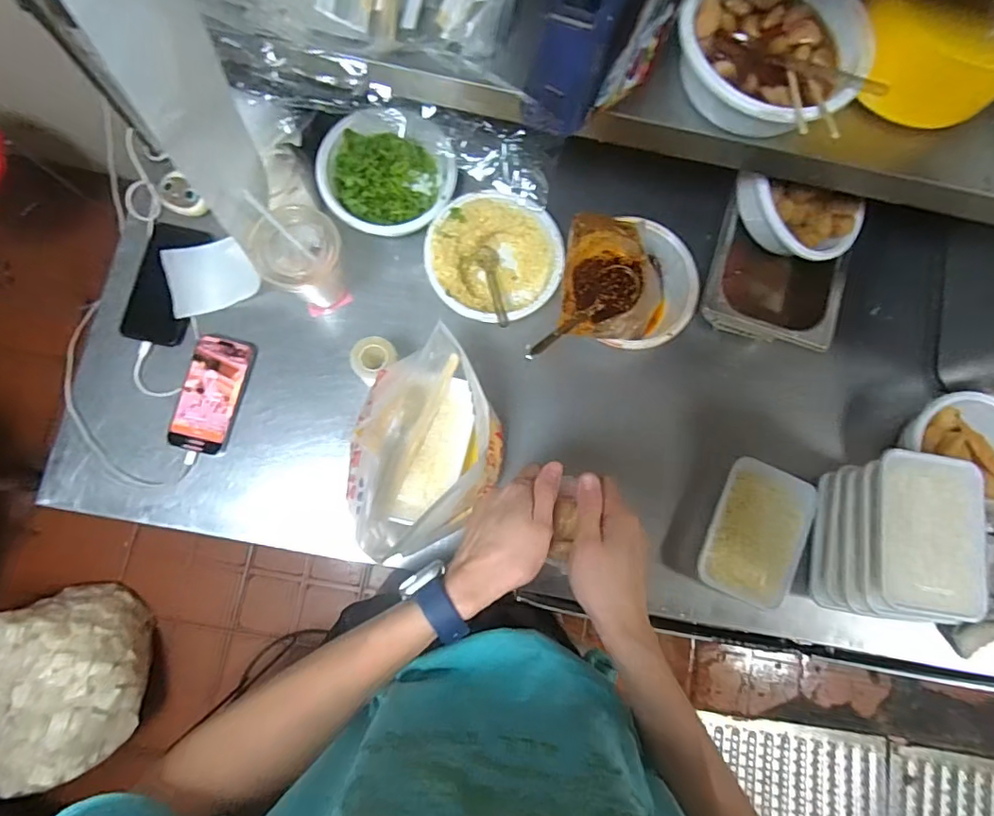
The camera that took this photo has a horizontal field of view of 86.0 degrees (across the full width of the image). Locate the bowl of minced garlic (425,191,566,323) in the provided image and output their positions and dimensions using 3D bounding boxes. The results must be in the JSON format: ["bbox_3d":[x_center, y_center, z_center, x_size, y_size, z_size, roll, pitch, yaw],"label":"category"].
[{"bbox_3d":[-0.003,-0.189,0.691,0.164,0.055,0.165,0,81,-3],"label":"bowl of minced garlic"}]

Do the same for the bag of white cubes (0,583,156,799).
[{"bbox_3d":[-0.975,0.605,1.179,0.319,0.254,0.367,-12,82,-5],"label":"bag of white cubes"}]

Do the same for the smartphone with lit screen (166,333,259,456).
[{"bbox_3d":[-0.355,-0.019,0.664,0.074,0.015,0.145,15,81,-1],"label":"smartphone with lit screen"}]

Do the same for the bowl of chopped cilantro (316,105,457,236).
[{"bbox_3d":[-0.142,-0.312,0.696,0.166,0.060,0.177,0,81,-3],"label":"bowl of chopped cilantro"}]

